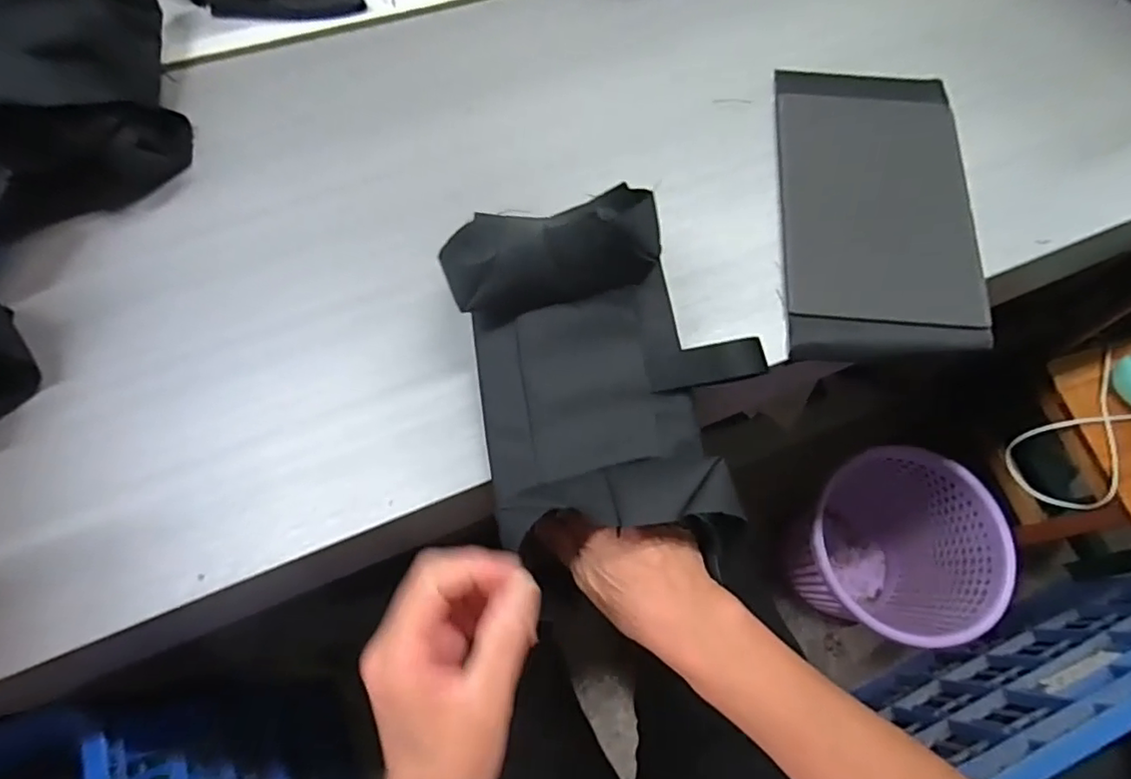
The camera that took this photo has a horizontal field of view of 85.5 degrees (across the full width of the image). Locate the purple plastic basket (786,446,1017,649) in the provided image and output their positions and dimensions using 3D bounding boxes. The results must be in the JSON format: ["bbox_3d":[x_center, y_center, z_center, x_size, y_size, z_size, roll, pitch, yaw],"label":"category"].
[{"bbox_3d":[0.503,0.261,0.989,0.244,0.296,0.264,-34,74,-12],"label":"purple plastic basket"}]

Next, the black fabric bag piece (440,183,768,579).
[{"bbox_3d":[0.033,-0.007,0.409,0.183,0.073,0.233,-12,70,-6],"label":"black fabric bag piece"}]

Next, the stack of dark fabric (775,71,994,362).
[{"bbox_3d":[0.258,-0.158,0.513,0.149,0.017,0.292,5,70,1],"label":"stack of dark fabric"}]

